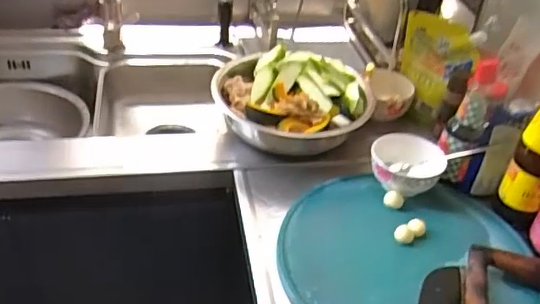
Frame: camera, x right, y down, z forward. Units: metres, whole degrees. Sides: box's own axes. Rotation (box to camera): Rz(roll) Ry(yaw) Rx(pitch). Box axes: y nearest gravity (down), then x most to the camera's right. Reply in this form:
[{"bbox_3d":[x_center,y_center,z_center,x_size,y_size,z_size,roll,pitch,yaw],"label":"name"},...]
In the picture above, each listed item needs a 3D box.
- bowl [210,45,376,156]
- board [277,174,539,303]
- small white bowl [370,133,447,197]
[{"bbox_3d":[0.041,-0.092,0.994,0.274,0.093,0.266,4,36,-3],"label":"bowl"},{"bbox_3d":[0.189,0.140,0.783,0.350,0.026,0.310,-7,39,-13],"label":"board"},{"bbox_3d":[0.215,0.023,0.879,0.108,0.061,0.102,4,36,-3],"label":"small white bowl"}]

